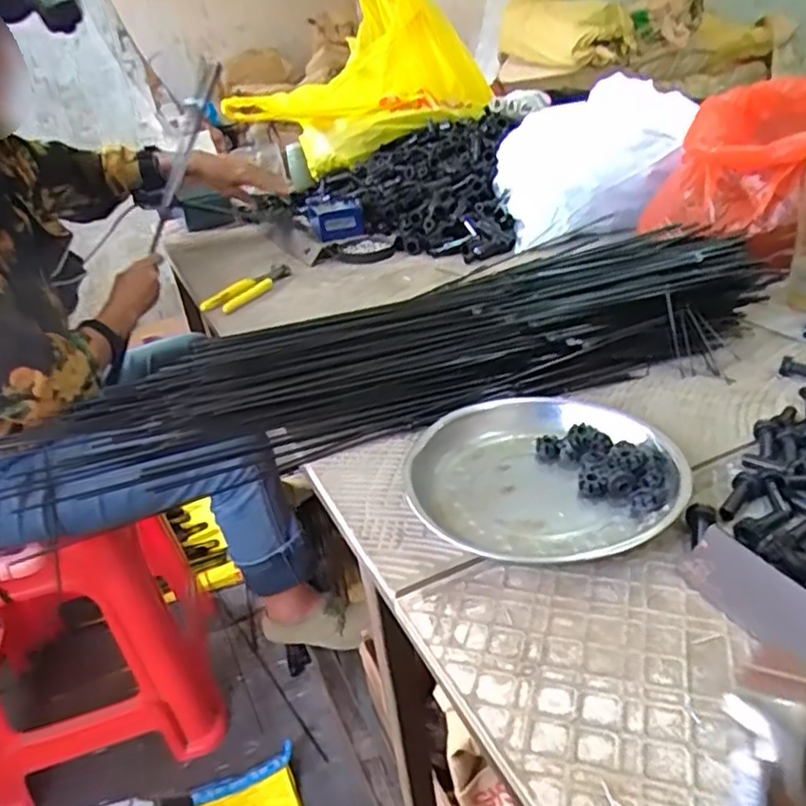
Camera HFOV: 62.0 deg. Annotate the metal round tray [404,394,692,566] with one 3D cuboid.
[{"bbox_3d":[0.092,0.042,0.483,0.174,0.023,0.169,-4,30,2],"label":"metal round tray"}]

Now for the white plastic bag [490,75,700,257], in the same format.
[{"bbox_3d":[0.290,-0.390,1.052,0.278,0.167,0.306,-2,30,9],"label":"white plastic bag"}]

